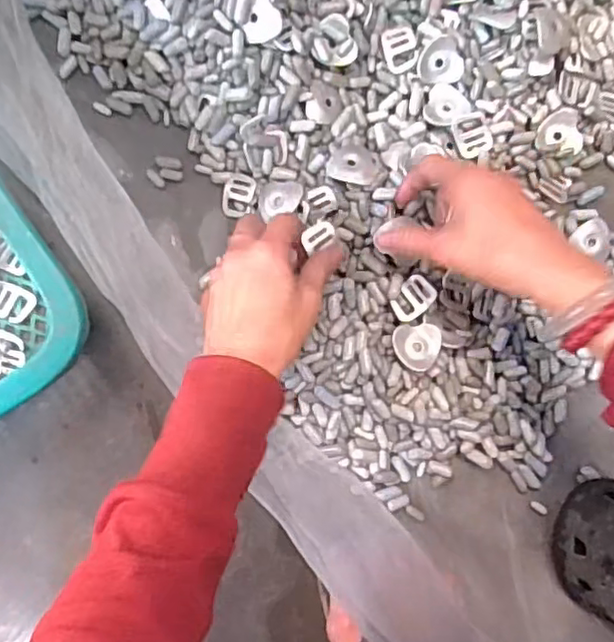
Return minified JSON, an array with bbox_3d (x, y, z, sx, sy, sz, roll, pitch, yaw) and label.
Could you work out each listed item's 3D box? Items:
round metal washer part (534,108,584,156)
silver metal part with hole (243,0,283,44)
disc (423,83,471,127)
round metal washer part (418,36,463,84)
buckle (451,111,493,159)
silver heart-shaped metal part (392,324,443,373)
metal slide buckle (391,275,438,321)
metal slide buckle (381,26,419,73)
[{"bbox_3d":[0.197,-0.147,0.487,0.037,0.008,0.033,5,87,-5],"label":"round metal washer part"},{"bbox_3d":[-0.030,-0.215,0.446,0.026,0.004,0.035,12,117,-6],"label":"silver metal part with hole"},{"bbox_3d":[0.109,-0.166,0.485,0.032,0.008,0.034,0,88,-5],"label":"disc"},{"bbox_3d":[0.103,-0.200,0.484,0.034,0.005,0.034,2,107,5],"label":"round metal washer part"},{"bbox_3d":[0.127,-0.143,0.482,0.026,0.004,0.034,-20,91,13],"label":"buckle"},{"bbox_3d":[0.078,0.019,0.451,0.034,0.013,0.033,-1,88,-5],"label":"silver heart-shaped metal part"},{"bbox_3d":[0.076,-0.016,0.454,0.024,0.004,0.033,44,96,4],"label":"metal slide buckle"},{"bbox_3d":[0.073,-0.211,0.487,0.025,0.005,0.034,-15,89,-5],"label":"metal slide buckle"}]

